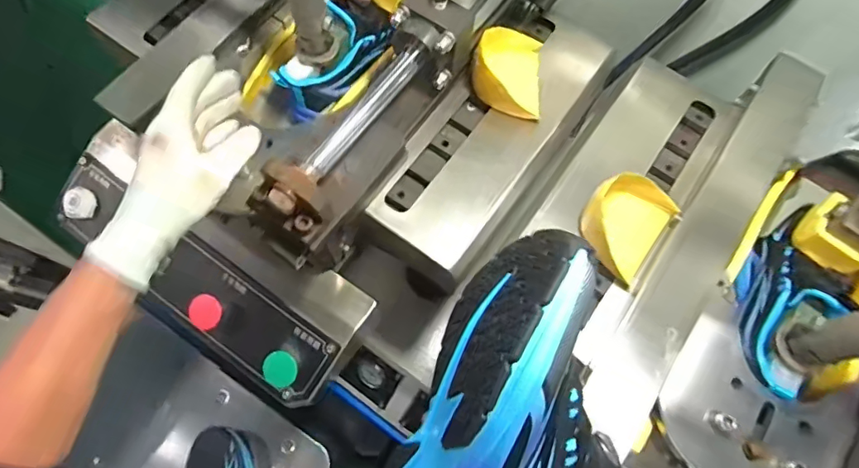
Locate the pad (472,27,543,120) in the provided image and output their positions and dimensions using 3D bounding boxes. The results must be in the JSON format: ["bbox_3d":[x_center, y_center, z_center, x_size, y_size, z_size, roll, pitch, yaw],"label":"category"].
[{"bbox_3d":[0.091,-0.189,0.570,0.083,0.046,0.112,6,70,0],"label":"pad"}]

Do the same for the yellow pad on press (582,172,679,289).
[{"bbox_3d":[0.194,-0.010,0.512,0.079,0.054,0.094,37,72,10],"label":"yellow pad on press"}]

